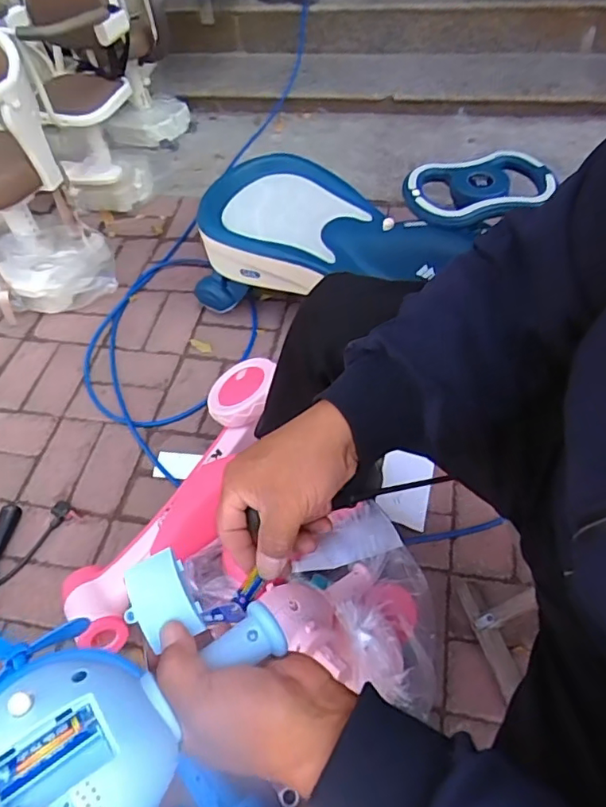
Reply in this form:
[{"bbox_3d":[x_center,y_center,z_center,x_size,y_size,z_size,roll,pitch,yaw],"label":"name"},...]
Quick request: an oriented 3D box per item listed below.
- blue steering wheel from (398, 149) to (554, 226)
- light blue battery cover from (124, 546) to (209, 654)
[{"bbox_3d":[0.287,-0.353,0.888,0.229,0.039,0.151,-17,53,-8],"label":"blue steering wheel"},{"bbox_3d":[-0.097,0.132,0.366,0.043,0.009,0.056,-23,71,-12],"label":"light blue battery cover"}]

